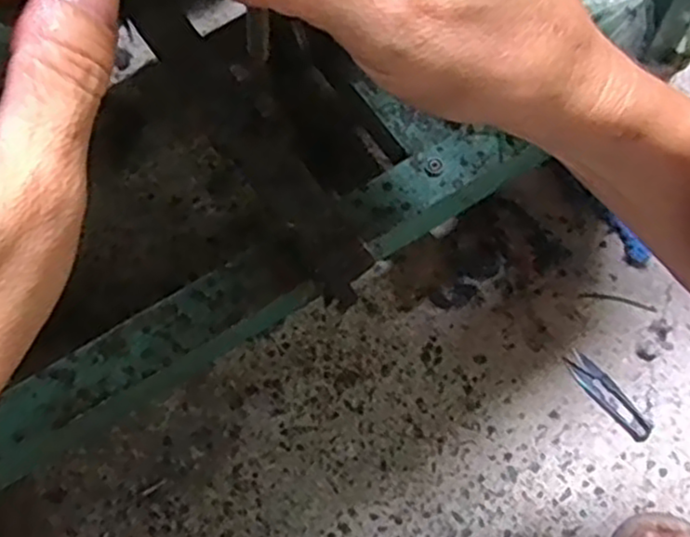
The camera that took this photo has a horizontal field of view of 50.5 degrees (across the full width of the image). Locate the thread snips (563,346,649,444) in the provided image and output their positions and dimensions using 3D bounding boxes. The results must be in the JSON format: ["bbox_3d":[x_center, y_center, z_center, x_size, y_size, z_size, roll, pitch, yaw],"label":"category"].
[{"bbox_3d":[0.254,0.121,0.704,0.027,0.004,0.101,-37,72,-12],"label":"thread snips"}]

